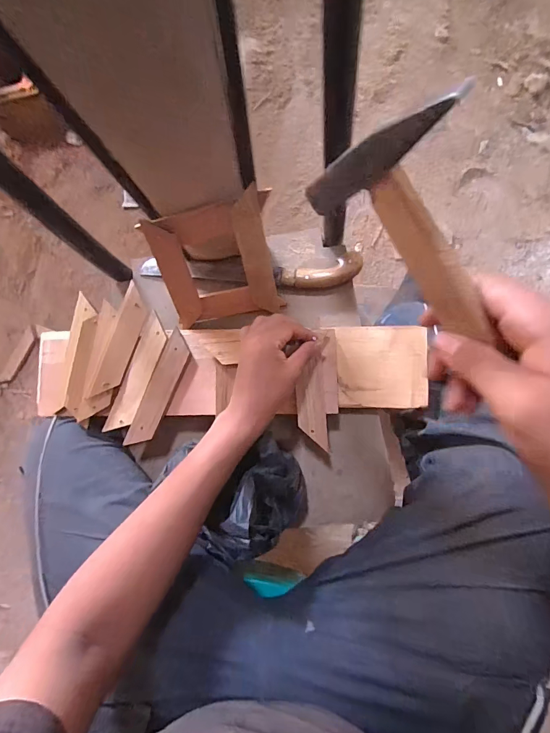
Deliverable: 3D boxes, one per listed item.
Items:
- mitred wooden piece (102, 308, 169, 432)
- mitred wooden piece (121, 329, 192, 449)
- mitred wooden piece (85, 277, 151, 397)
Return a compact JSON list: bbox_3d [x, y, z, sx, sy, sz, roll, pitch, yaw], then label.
[{"bbox_3d":[-0.186,0.011,0.493,0.037,0.011,0.167,20,85,8],"label":"mitred wooden piece"},{"bbox_3d":[-0.157,0.030,0.486,0.037,0.008,0.161,23,86,9],"label":"mitred wooden piece"},{"bbox_3d":[-0.211,-0.032,0.493,0.038,0.013,0.159,19,85,8],"label":"mitred wooden piece"}]

